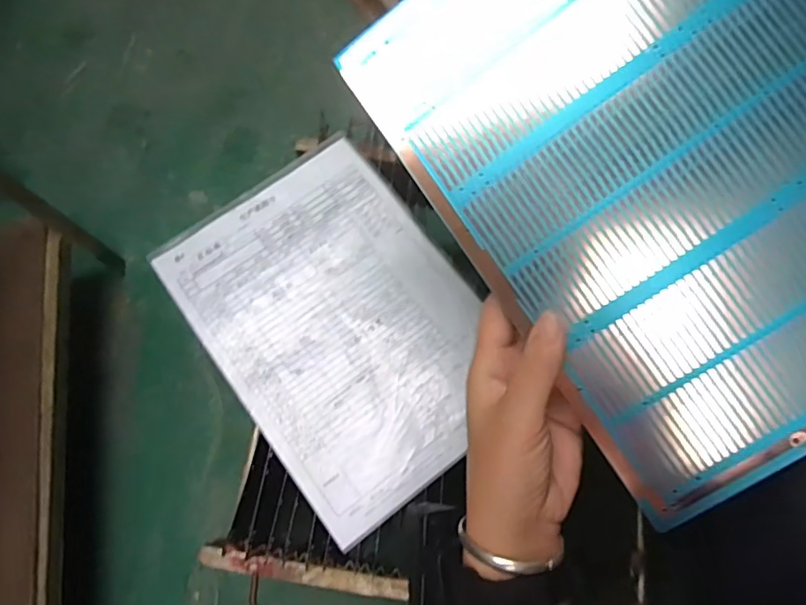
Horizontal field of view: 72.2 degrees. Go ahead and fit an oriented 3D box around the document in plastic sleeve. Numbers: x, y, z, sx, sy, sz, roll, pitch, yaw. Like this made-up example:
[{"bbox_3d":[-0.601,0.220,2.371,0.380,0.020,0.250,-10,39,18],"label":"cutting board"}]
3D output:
[{"bbox_3d":[-0.053,0.012,0.474,0.212,0.009,0.298,-36,76,-12],"label":"document in plastic sleeve"}]

